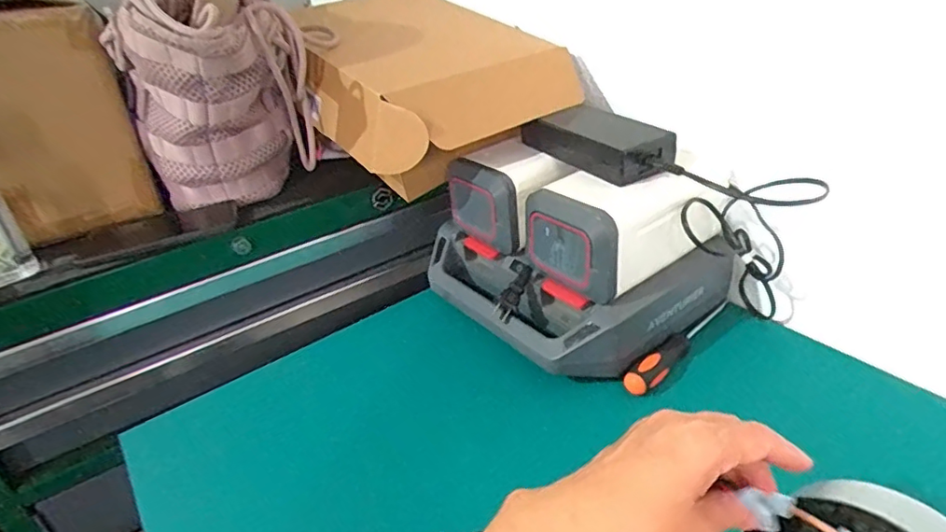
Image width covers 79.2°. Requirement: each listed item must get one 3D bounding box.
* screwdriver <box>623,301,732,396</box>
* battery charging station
[{"bbox_3d":[0.209,0.074,0.575,0.021,0.022,0.191,23,41,39],"label":"screwdriver"},{"bbox_3d":[0.106,-0.039,0.624,0.241,0.161,0.264,-22,34,-26],"label":"battery charging station"}]

